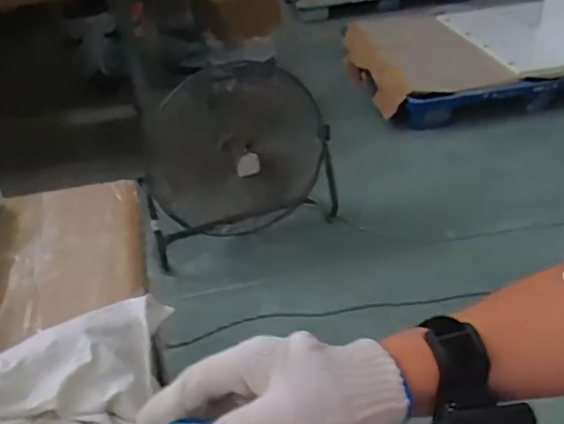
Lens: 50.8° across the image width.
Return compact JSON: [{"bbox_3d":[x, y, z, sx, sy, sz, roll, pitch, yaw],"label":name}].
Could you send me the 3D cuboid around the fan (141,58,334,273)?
[{"bbox_3d":[-0.148,-0.174,1.815,0.597,0.498,0.335,-12,38,-13],"label":"fan"}]

